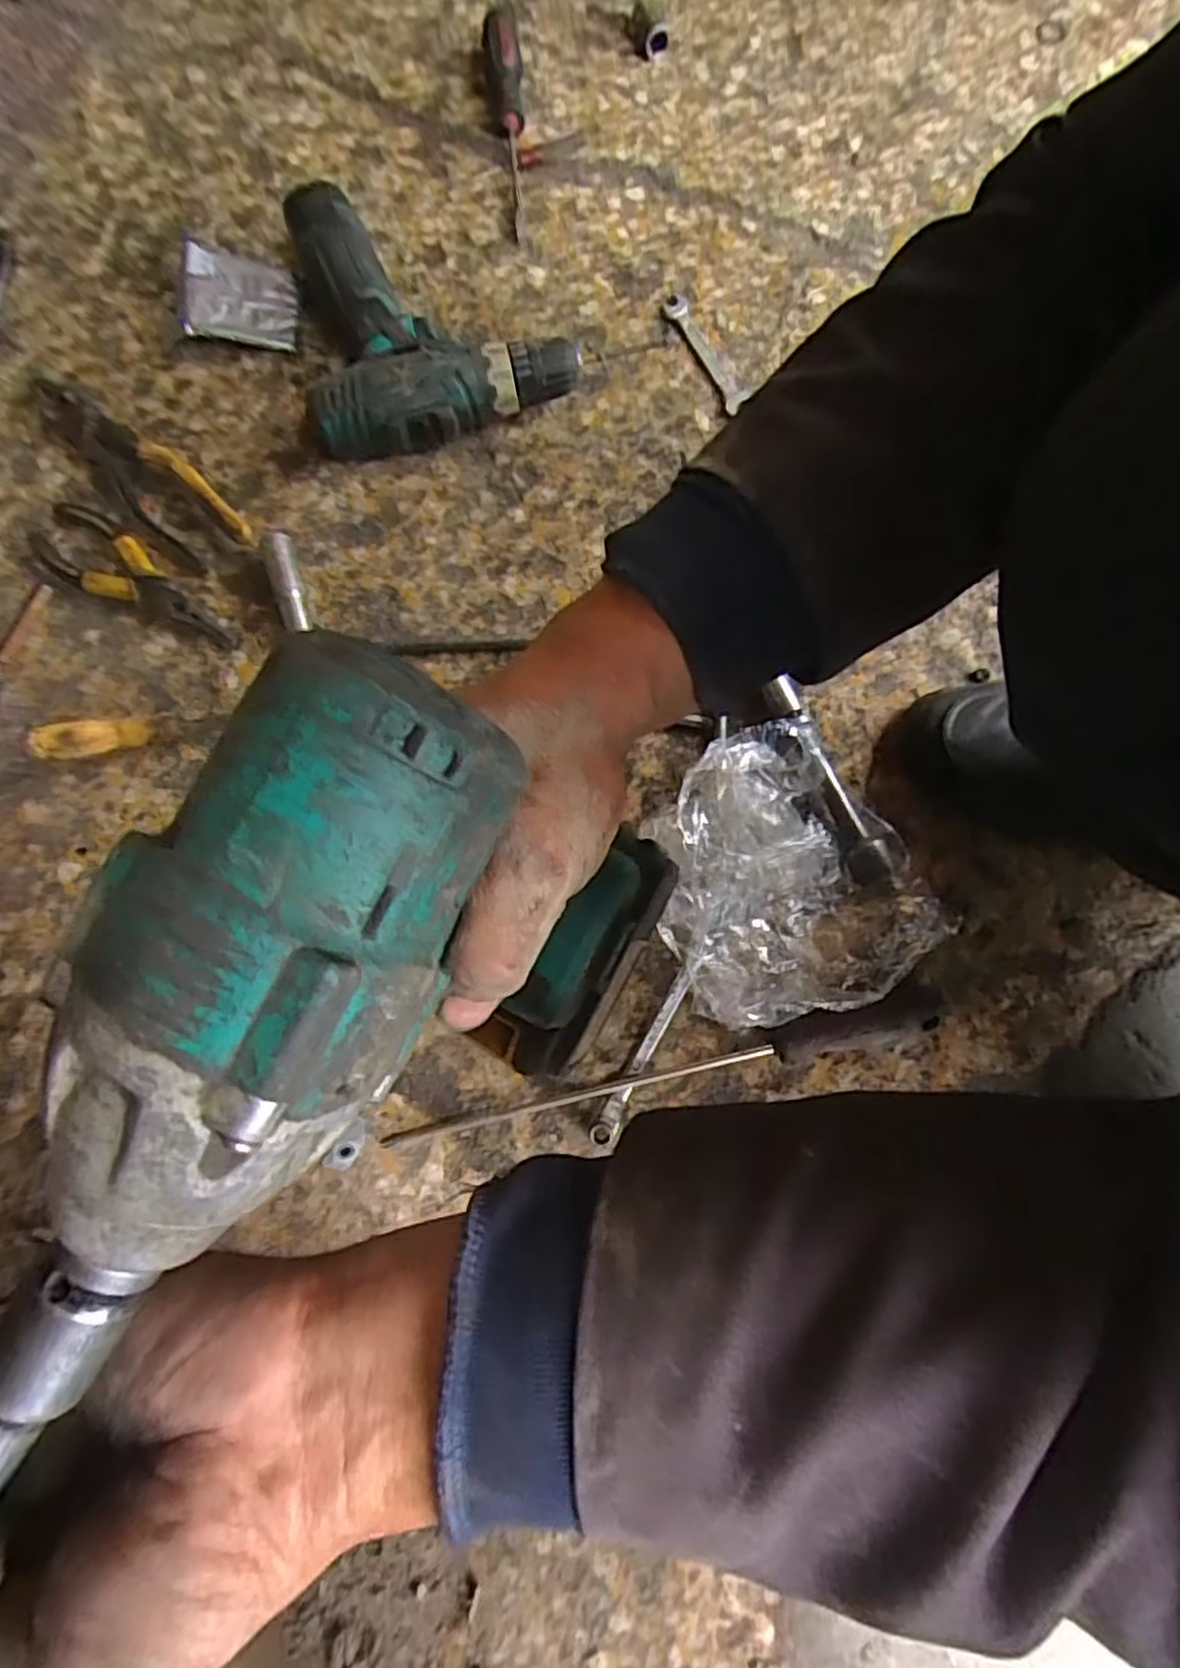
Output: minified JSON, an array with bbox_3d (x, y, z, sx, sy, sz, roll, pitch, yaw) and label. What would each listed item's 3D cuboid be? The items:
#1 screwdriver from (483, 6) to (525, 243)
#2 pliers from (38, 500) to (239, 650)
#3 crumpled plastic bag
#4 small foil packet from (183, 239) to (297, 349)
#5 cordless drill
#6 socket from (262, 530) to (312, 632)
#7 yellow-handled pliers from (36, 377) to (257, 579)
[{"bbox_3d":[-0.066,-0.584,0.581,0.027,0.021,0.207,-5,79,-2],"label":"screwdriver"},{"bbox_3d":[-0.319,-0.179,0.502,0.159,0.016,0.050,31,80,5],"label":"pliers"},{"bbox_3d":[0.125,0.020,0.464,0.178,0.039,0.179,-14,80,-4],"label":"crumpled plastic bag"},{"bbox_3d":[-0.259,-0.398,0.535,0.075,0.012,0.067,2,83,-19],"label":"small foil packet"},{"bbox_3d":[-0.130,-0.378,0.527,0.187,0.056,0.200,-22,80,-5],"label":"cordless drill"},{"bbox_3d":[-0.212,-0.174,0.506,0.021,0.019,0.073,-16,80,-4],"label":"socket"},{"bbox_3d":[-0.327,-0.258,0.516,0.192,0.024,0.058,41,81,6],"label":"yellow-handled pliers"}]

